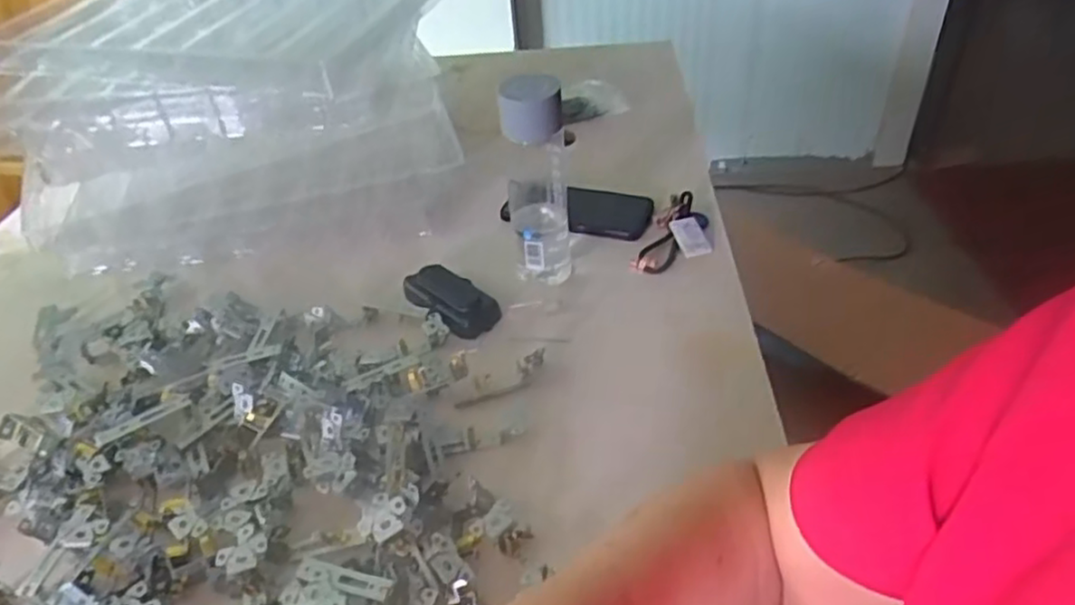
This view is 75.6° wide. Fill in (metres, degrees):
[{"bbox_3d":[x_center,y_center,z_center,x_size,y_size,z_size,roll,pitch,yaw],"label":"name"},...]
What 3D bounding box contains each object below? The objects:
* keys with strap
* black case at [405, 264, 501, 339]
[{"bbox_3d":[0.153,-0.074,0.739,0.065,0.013,0.141,16,45,23],"label":"keys with strap"},{"bbox_3d":[-0.084,-0.004,0.675,0.051,0.023,0.103,-32,47,-27],"label":"black case"}]

